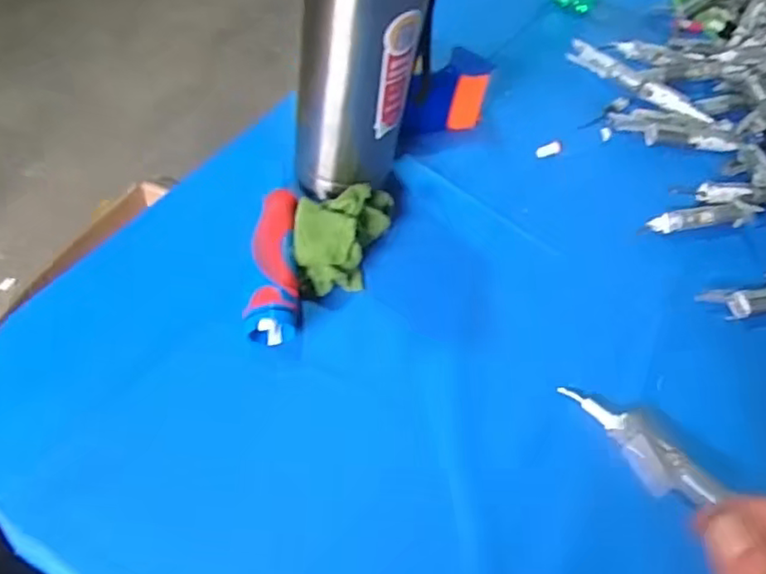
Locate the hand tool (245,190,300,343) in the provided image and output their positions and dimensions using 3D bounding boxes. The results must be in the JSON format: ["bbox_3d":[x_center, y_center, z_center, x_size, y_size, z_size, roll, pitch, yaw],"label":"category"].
[{"bbox_3d":[-0.076,-0.017,0.452,0.032,0.037,0.120,0,52,-5],"label":"hand tool"}]

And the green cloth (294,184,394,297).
[{"bbox_3d":[-0.029,-0.039,0.475,0.071,0.035,0.095,7,55,-6],"label":"green cloth"}]

